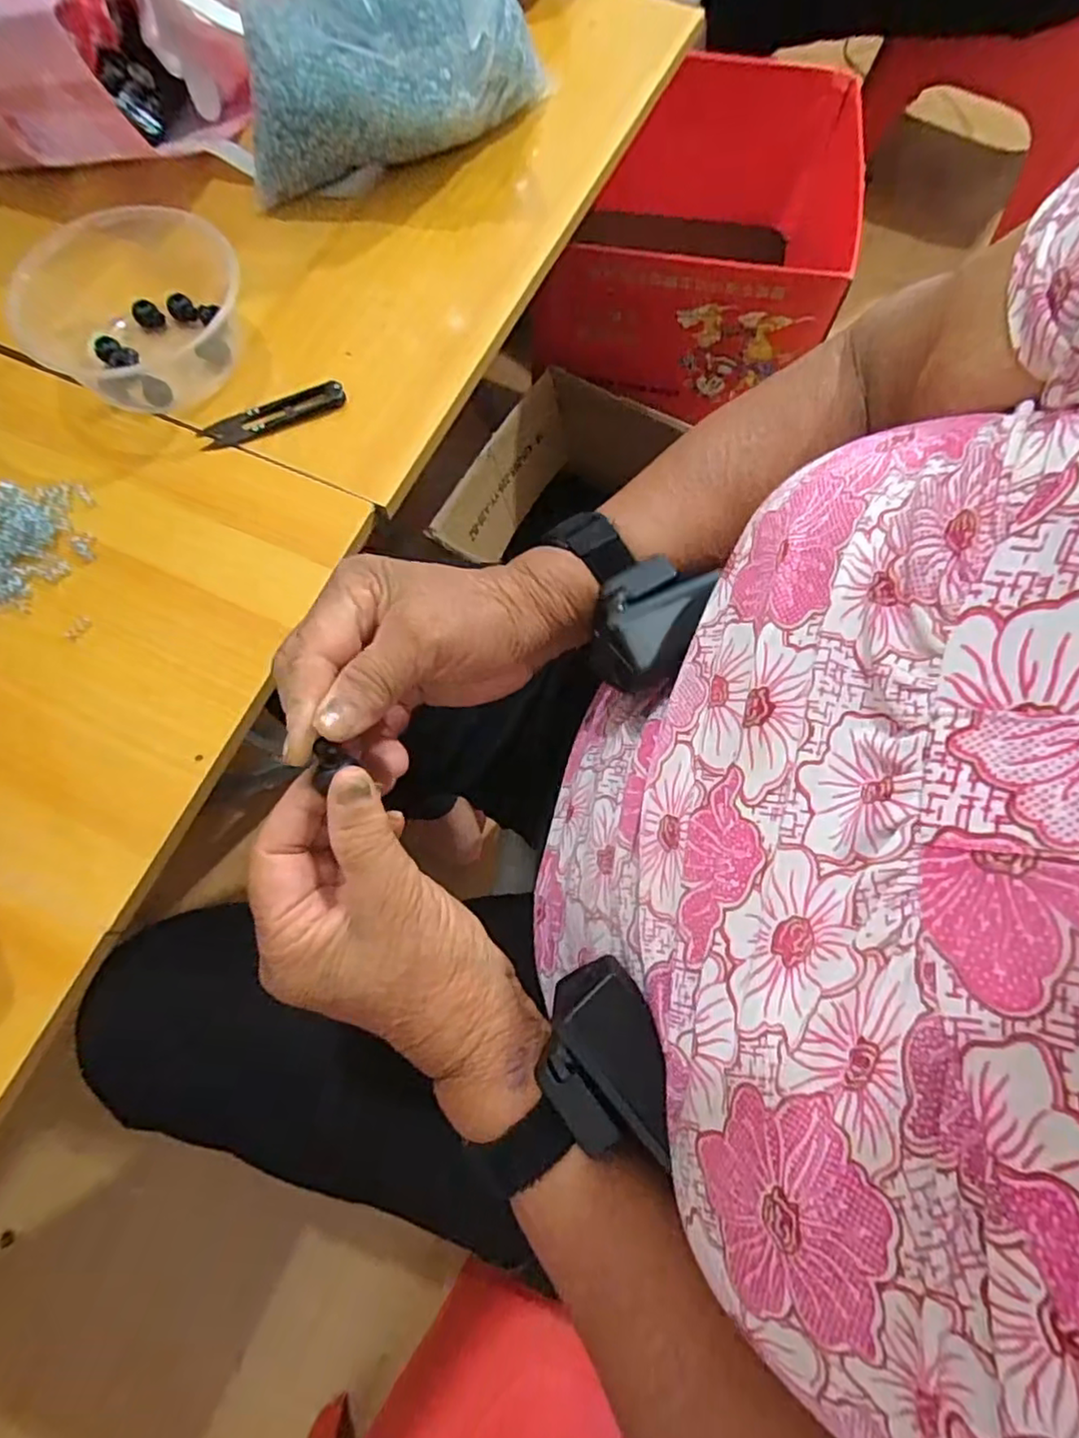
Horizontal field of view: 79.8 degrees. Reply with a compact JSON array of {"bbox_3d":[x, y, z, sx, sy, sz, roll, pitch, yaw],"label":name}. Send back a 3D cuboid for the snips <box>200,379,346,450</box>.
[{"bbox_3d":[-0.185,-0.211,0.447,0.100,0.008,0.024,-21,72,-7],"label":"snips"}]

